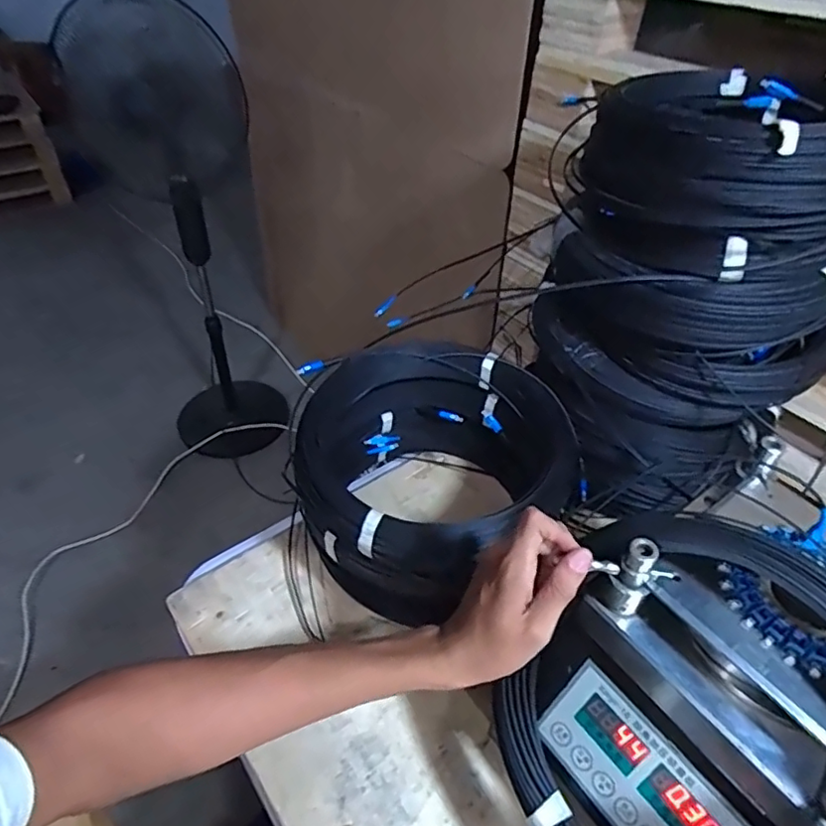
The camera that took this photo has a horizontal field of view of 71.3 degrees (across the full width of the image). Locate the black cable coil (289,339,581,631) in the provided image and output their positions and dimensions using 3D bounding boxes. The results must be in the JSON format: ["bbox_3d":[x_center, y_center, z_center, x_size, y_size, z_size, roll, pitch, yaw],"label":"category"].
[{"bbox_3d":[0.012,0.075,0.717,0.299,0.188,0.278,0,43,0],"label":"black cable coil"}]

